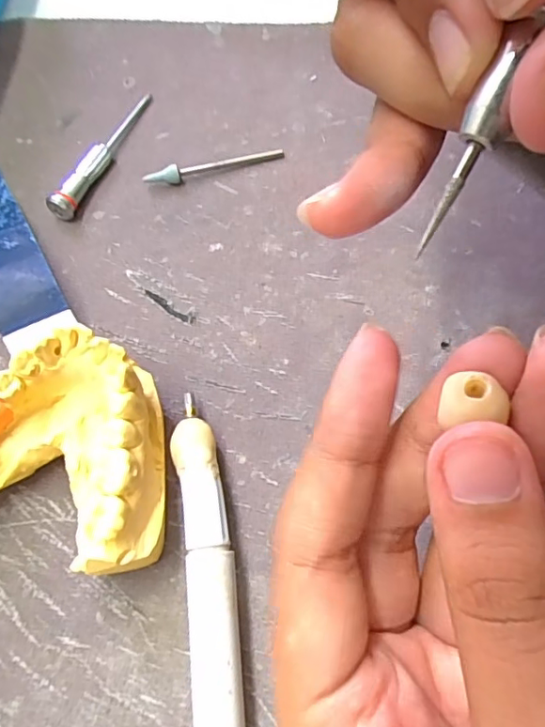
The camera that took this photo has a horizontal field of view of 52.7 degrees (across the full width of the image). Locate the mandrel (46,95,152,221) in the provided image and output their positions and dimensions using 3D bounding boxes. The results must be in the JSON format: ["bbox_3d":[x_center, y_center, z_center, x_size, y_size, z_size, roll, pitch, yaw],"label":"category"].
[{"bbox_3d":[-0.058,-0.074,0.193,0.007,0.009,0.060,24,71,12],"label":"mandrel"}]

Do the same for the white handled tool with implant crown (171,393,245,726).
[{"bbox_3d":[-0.015,0.064,0.135,0.012,0.012,0.108,-8,68,-2],"label":"white handled tool with implant crown"}]

